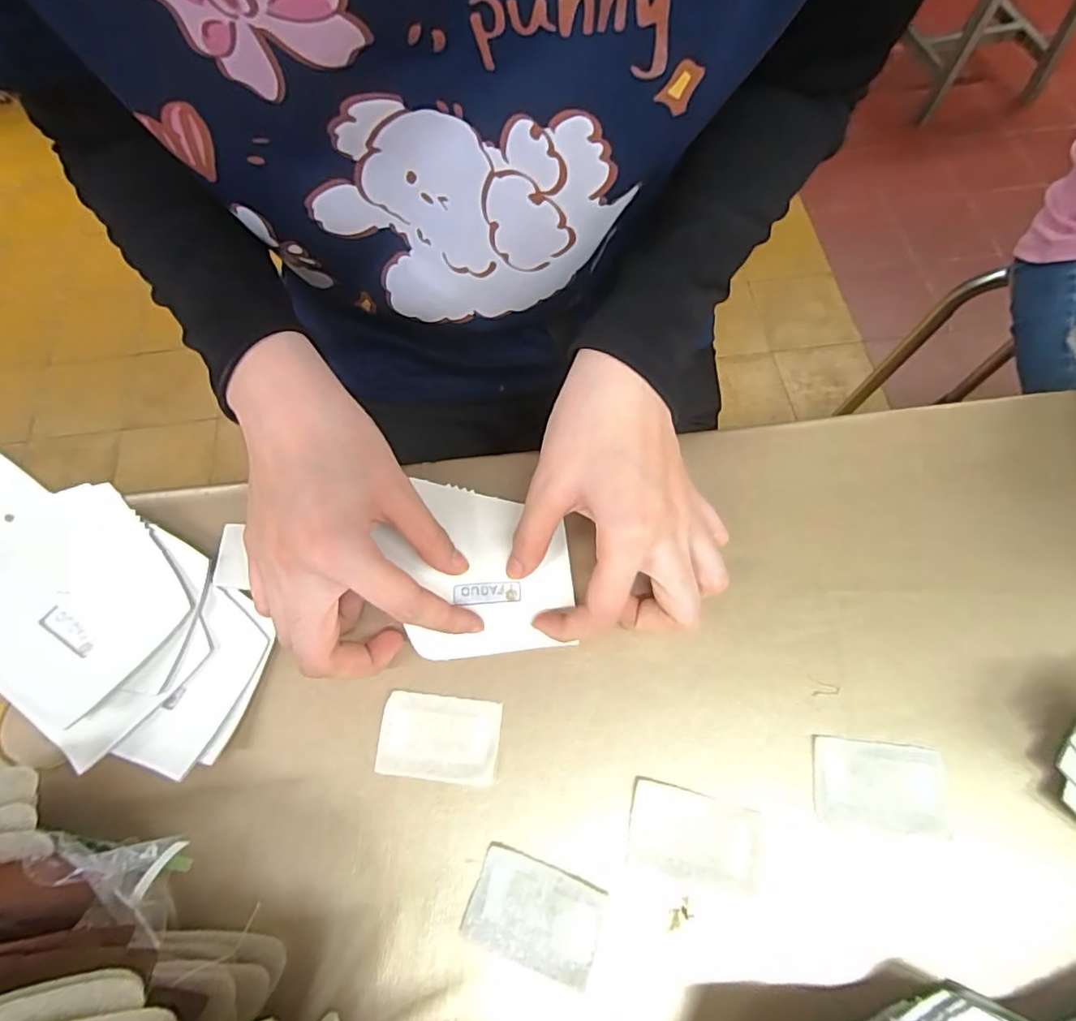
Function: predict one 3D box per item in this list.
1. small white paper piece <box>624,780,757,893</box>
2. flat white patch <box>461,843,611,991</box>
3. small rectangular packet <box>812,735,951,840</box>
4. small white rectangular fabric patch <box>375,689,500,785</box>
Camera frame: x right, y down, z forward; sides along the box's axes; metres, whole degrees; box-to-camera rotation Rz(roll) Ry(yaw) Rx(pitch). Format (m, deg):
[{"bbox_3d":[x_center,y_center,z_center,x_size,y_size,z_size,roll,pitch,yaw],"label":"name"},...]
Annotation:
[{"bbox_3d":[0.067,0.139,0.242,0.053,0.004,0.033,10,68,11],"label":"small white paper piece"},{"bbox_3d":[-0.001,0.166,0.232,0.053,0.004,0.036,18,68,9],"label":"flat white patch"},{"bbox_3d":[0.148,0.119,0.245,0.053,0.004,0.035,6,67,4],"label":"small rectangular packet"},{"bbox_3d":[-0.046,0.104,0.261,0.055,0.004,0.036,6,67,4],"label":"small white rectangular fabric patch"}]

